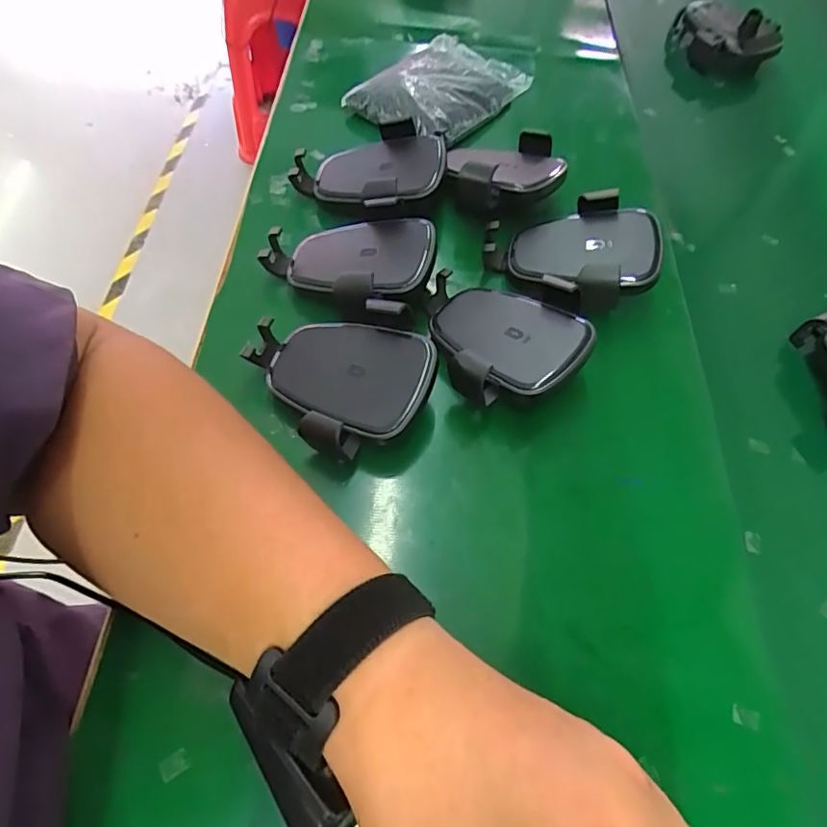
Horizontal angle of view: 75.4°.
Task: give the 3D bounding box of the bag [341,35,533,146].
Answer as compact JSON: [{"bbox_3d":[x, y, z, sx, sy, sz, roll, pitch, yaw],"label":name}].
[{"bbox_3d":[0.022,-0.314,0.510,0.112,0.033,0.178,37,67,17],"label":"bag"}]

